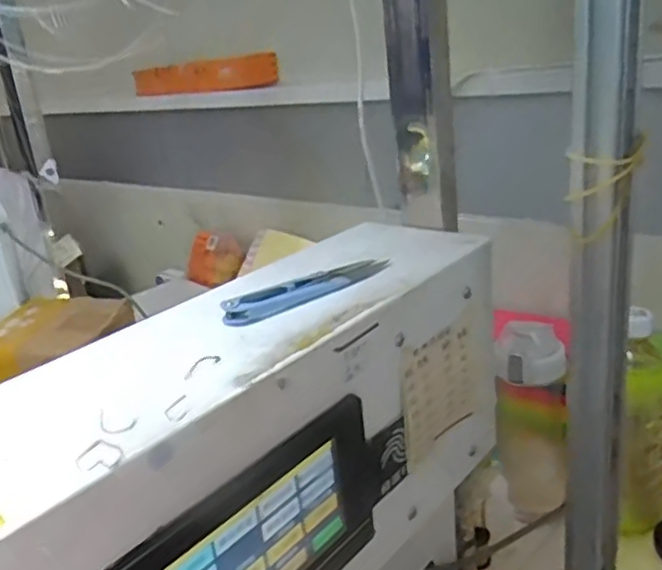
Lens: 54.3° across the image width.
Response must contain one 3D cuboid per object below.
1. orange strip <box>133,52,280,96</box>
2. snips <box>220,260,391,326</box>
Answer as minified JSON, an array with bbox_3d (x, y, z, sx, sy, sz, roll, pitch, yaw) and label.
[{"bbox_3d":[-0.195,-0.303,0.941,0.327,0.047,0.015,10,7,40],"label":"orange strip"},{"bbox_3d":[-0.012,0.000,0.331,0.096,0.009,0.025,-20,25,-32],"label":"snips"}]

